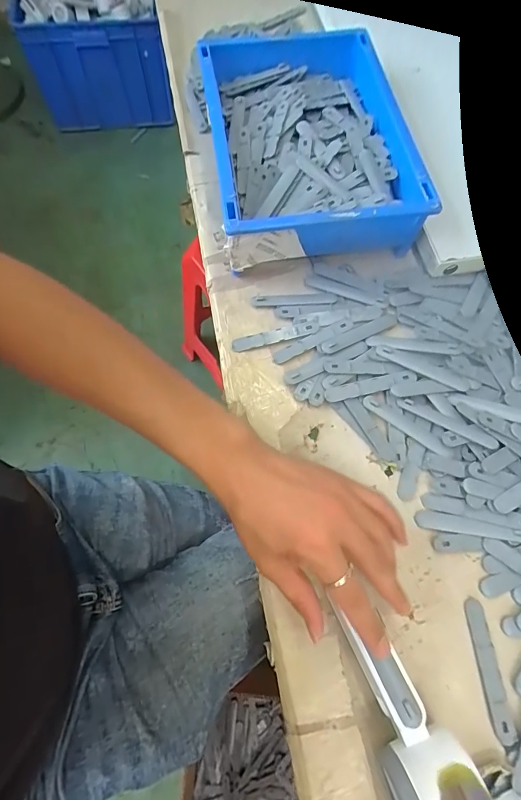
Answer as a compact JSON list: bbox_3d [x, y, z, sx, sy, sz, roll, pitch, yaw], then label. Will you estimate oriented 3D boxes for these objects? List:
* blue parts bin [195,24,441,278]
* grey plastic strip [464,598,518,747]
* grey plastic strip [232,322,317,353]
[{"bbox_3d":[0.052,-0.287,0.452,0.205,0.100,0.269,-8,69,-2],"label":"blue parts bin"},{"bbox_3d":[0.182,0.213,0.312,0.015,0.006,0.095,-4,69,0],"label":"grey plastic strip"},{"bbox_3d":[0.016,-0.069,0.420,0.094,0.004,0.016,-14,70,-4],"label":"grey plastic strip"}]

